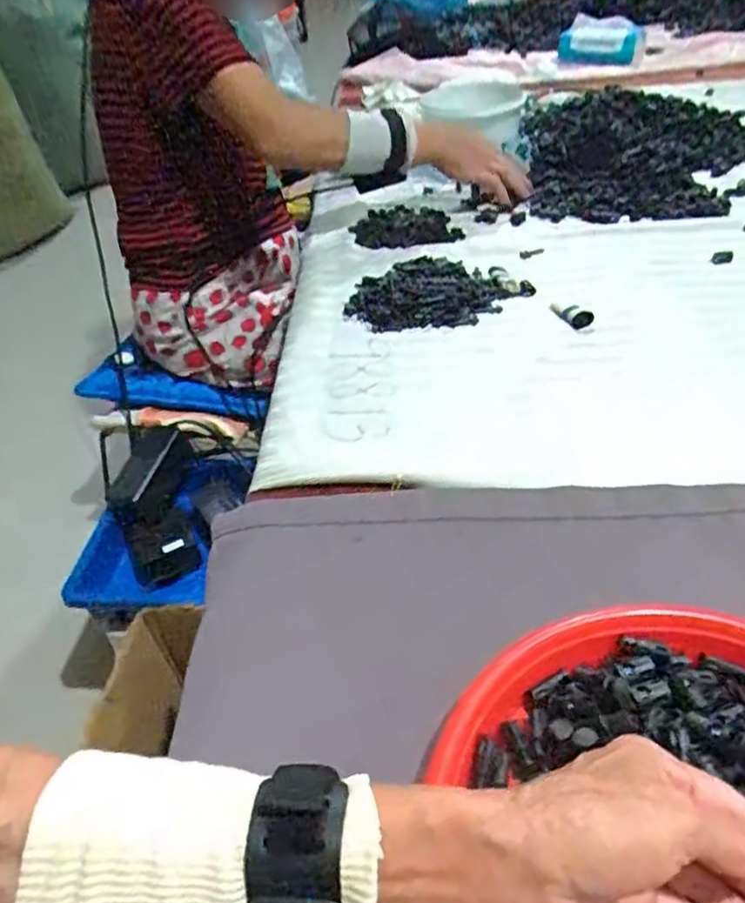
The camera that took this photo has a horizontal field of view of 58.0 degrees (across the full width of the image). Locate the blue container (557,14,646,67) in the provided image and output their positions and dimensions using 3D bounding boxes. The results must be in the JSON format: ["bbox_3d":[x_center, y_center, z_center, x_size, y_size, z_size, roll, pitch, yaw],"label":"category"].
[{"bbox_3d":[0.465,-0.829,1.360,0.165,0.079,0.066,7,43,14],"label":"blue container"}]

